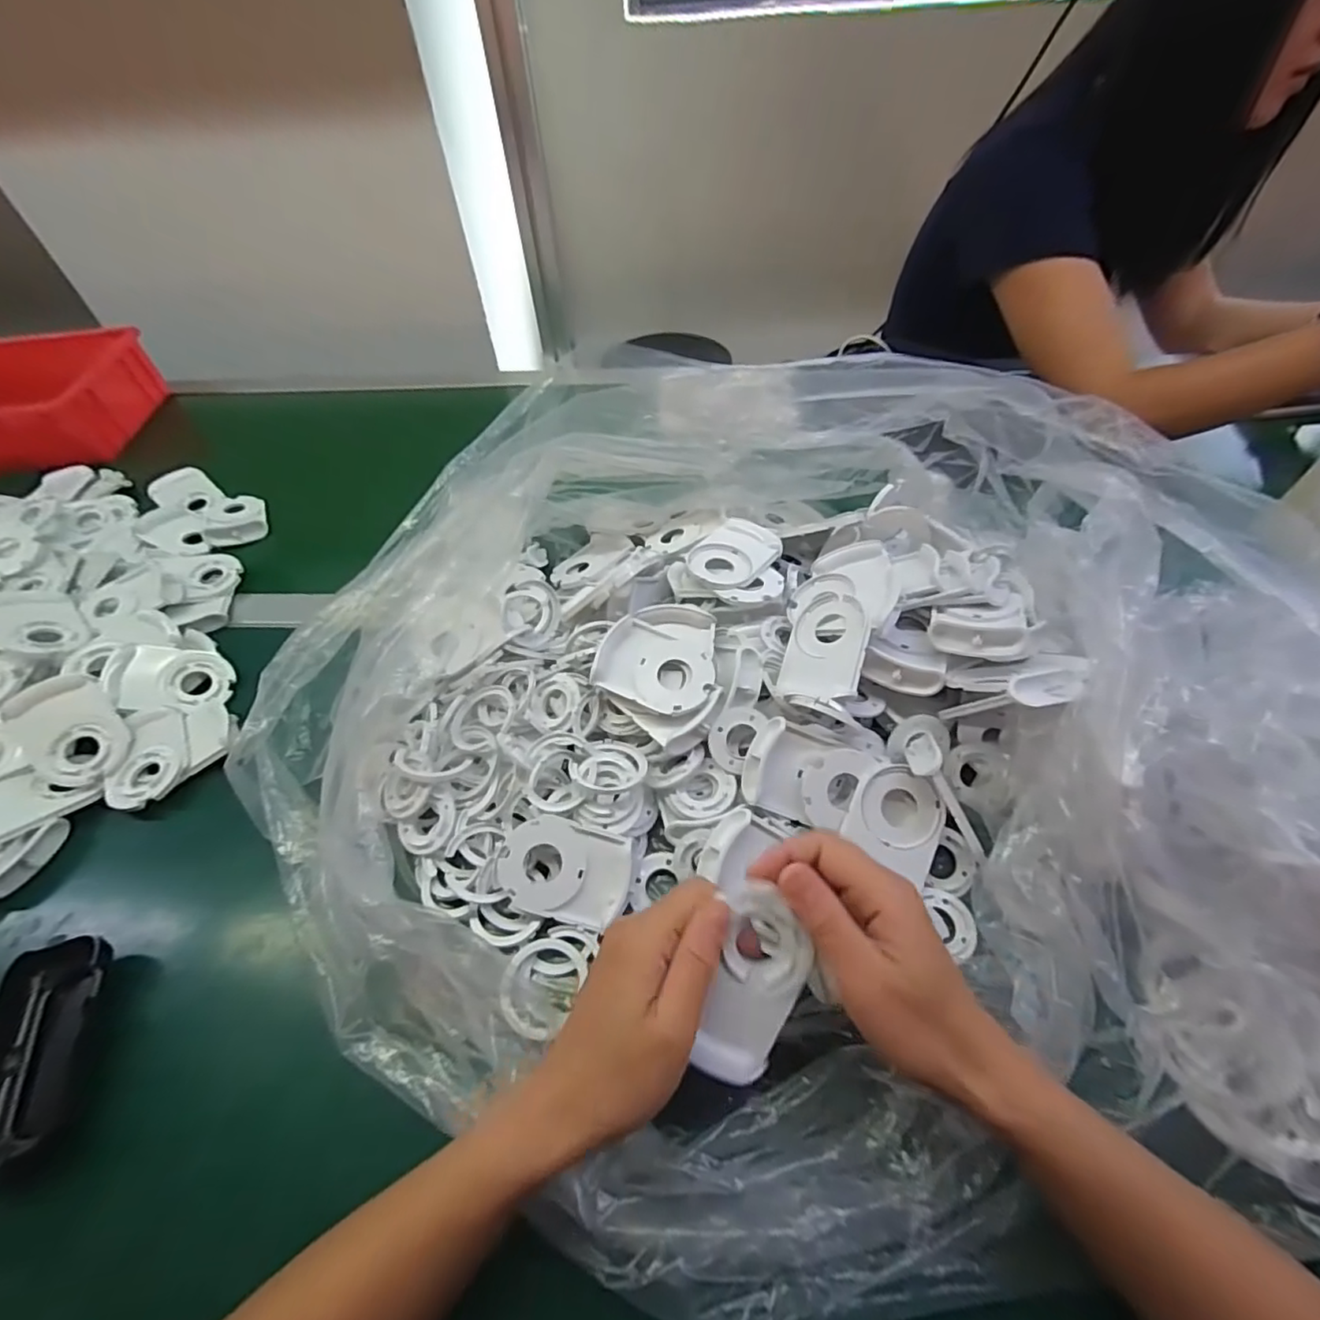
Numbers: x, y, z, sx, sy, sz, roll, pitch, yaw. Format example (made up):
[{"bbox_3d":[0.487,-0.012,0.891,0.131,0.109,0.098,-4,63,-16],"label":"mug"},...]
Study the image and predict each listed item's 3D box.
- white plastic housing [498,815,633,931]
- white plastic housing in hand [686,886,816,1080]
[{"bbox_3d":[-0.058,0.130,0.362,0.076,0.013,0.056,17,79,-3],"label":"white plastic housing"},{"bbox_3d":[0.046,0.152,0.277,0.040,0.010,0.085,15,80,15],"label":"white plastic housing in hand"}]

